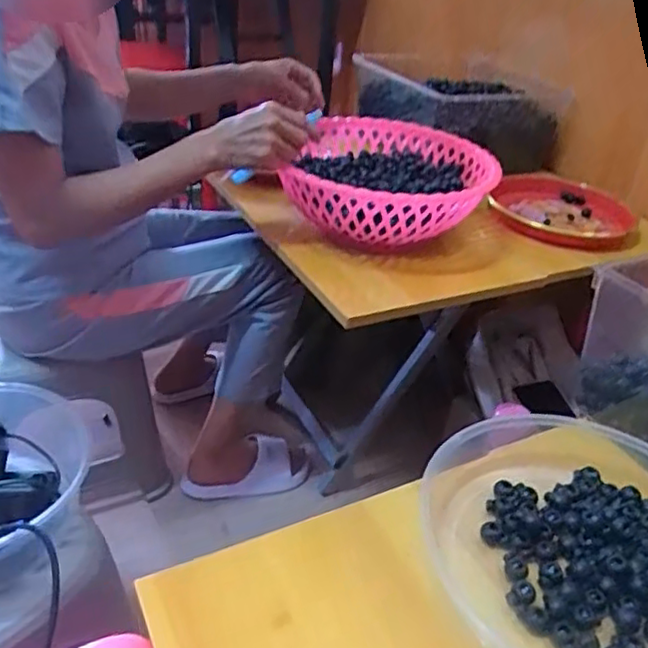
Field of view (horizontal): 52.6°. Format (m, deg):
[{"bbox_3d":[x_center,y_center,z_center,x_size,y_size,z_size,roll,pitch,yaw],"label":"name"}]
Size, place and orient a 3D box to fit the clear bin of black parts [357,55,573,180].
[{"bbox_3d":[0.251,-0.381,1.199,0.338,0.134,0.257,-3,34,-13],"label":"clear bin of black parts"}]

